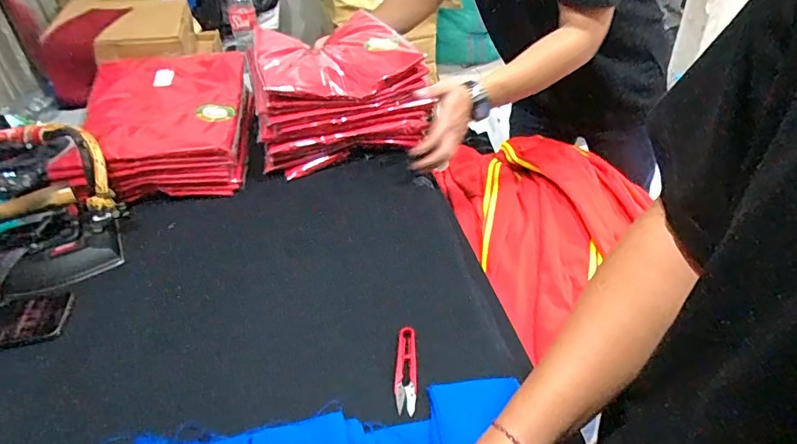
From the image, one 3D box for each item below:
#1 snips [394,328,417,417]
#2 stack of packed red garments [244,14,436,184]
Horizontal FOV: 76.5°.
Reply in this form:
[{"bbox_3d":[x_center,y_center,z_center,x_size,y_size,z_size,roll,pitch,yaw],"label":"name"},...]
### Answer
[{"bbox_3d":[0.008,0.163,0.564,0.023,0.014,0.102,-2,40,4],"label":"snips"},{"bbox_3d":[-0.120,-0.257,0.953,0.281,0.147,0.297,-12,40,-9],"label":"stack of packed red garments"}]

